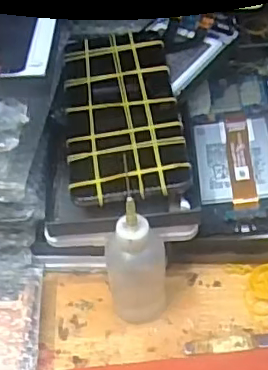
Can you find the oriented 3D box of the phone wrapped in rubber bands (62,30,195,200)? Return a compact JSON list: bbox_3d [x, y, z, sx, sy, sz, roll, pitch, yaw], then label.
[{"bbox_3d":[-0.009,-0.055,0.404,0.076,0.010,0.161,-6,53,-2],"label":"phone wrapped in rubber bands"}]

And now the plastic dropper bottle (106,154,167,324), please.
[{"bbox_3d":[0.002,0.043,0.350,0.035,0.120,0.034,-4,47,2],"label":"plastic dropper bottle"}]

